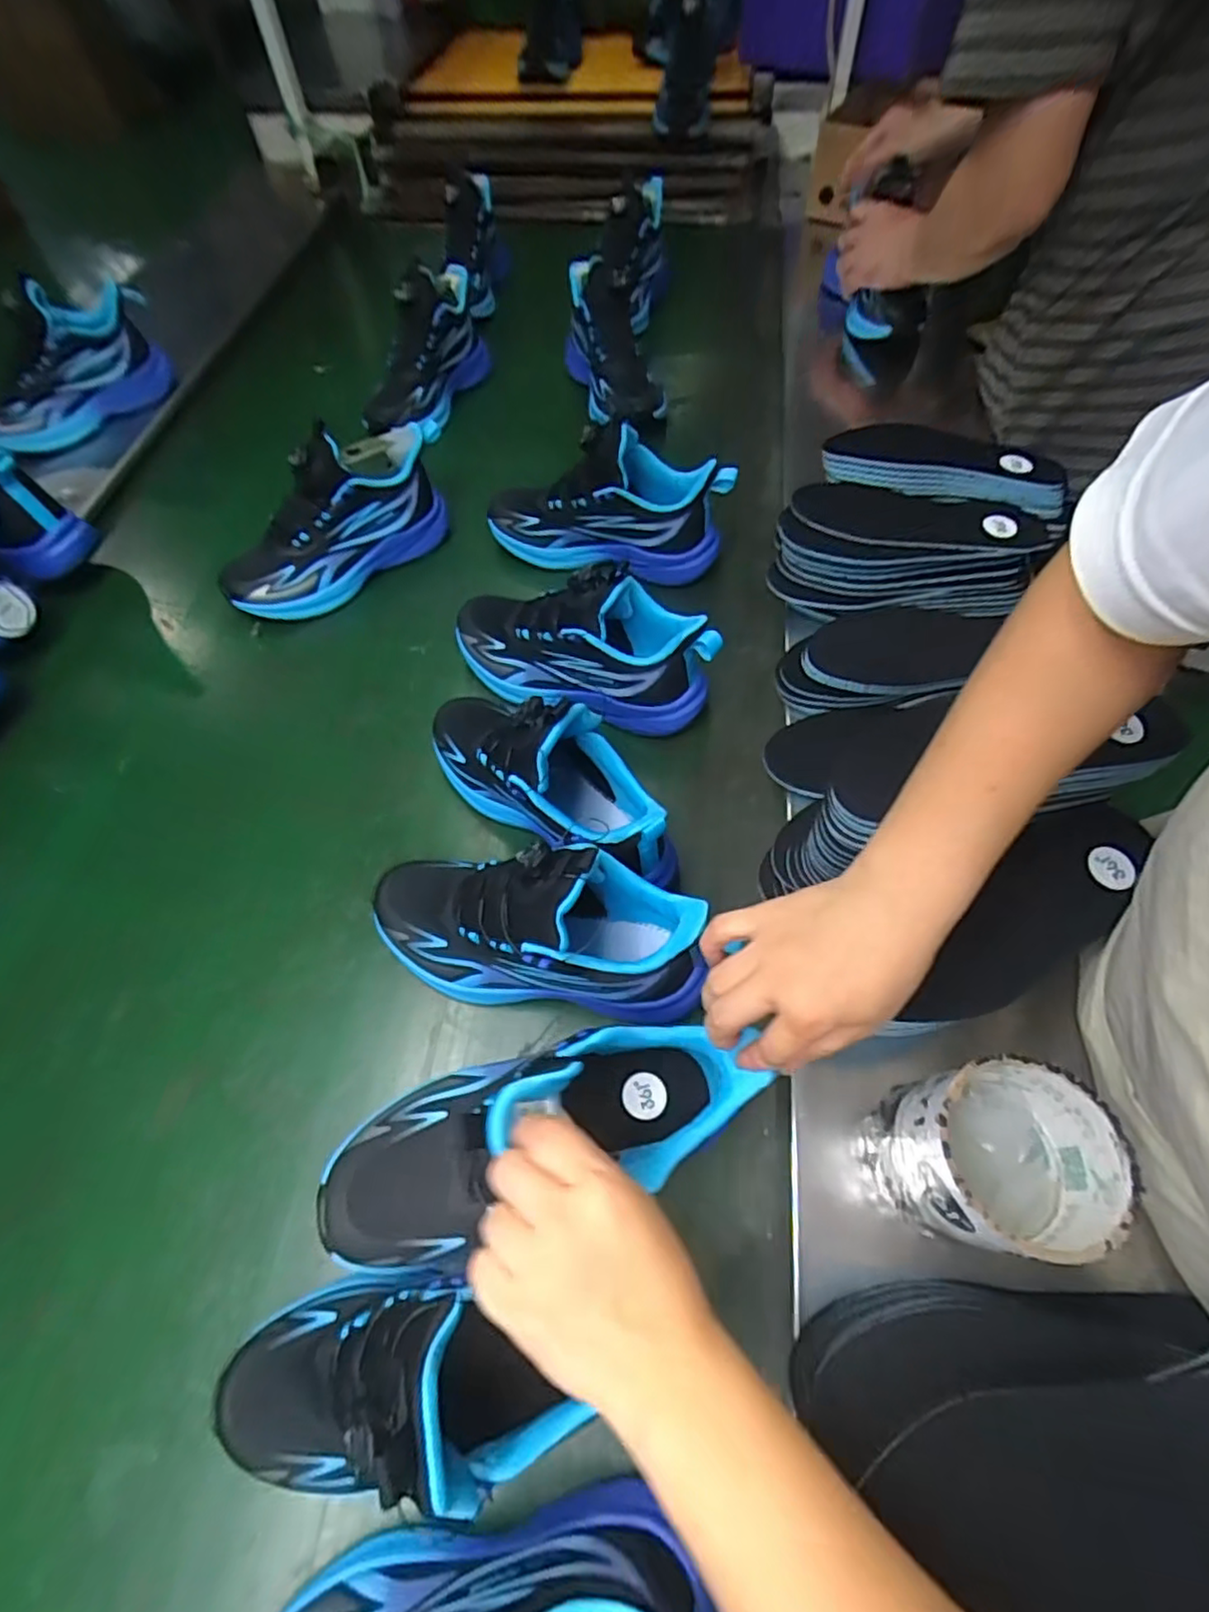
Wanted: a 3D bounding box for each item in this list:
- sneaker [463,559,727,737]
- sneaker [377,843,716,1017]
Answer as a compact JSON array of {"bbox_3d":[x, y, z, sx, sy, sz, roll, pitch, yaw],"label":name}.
[{"bbox_3d":[-0.022,-0.138,0.561,0.233,0.117,0.086,21,63,14],"label":"sneaker"},{"bbox_3d":[-0.052,0.077,0.434,0.221,0.135,0.082,8,61,8],"label":"sneaker"}]

